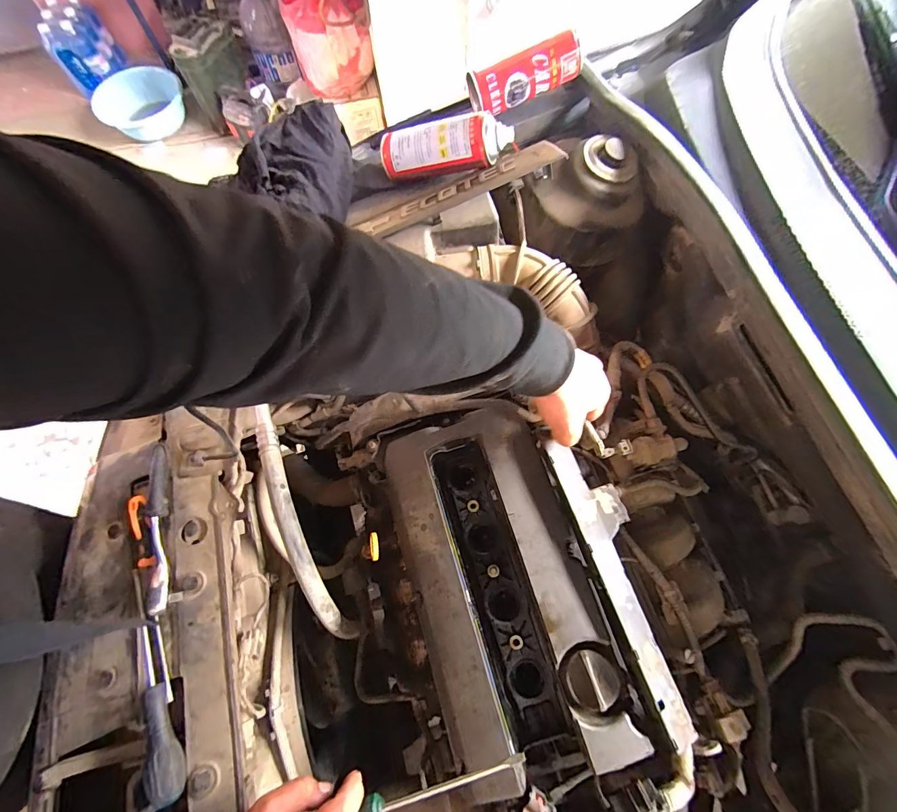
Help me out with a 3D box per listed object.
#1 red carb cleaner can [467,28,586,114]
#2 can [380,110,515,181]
[{"bbox_3d":[0.111,-0.487,0.589,0.160,0.055,0.055,-14,70,10],"label":"red carb cleaner can"},{"bbox_3d":[-0.008,-0.369,0.571,0.191,0.057,0.055,2,70,19],"label":"can"}]

